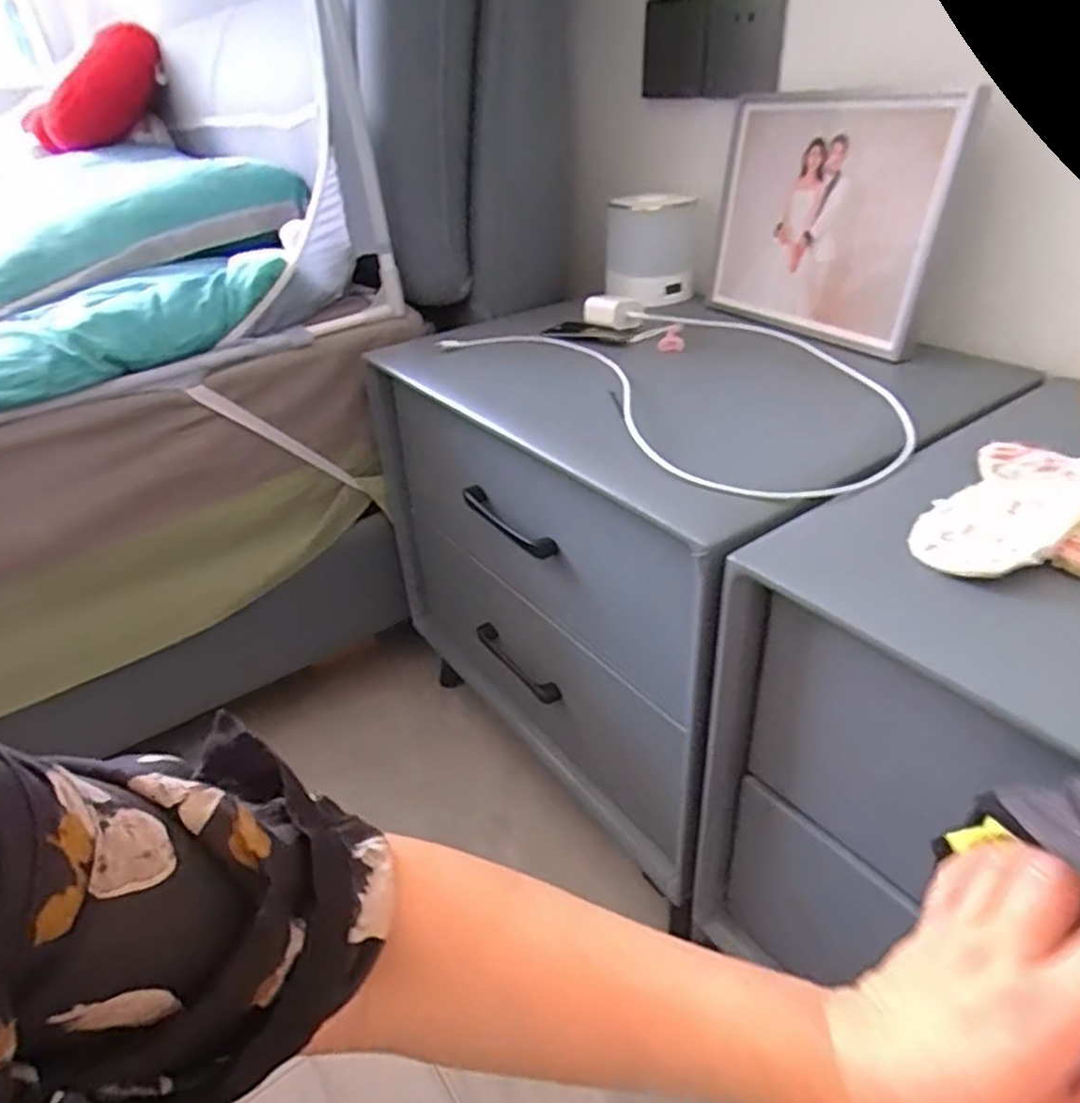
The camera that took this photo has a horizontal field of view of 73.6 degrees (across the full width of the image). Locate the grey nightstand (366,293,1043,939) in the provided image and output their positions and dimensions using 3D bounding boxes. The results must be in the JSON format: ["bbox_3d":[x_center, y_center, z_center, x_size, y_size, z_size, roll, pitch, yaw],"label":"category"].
[{"bbox_3d":[0.115,-0.032,0.741,0.394,0.347,0.514,-24,35,-27],"label":"grey nightstand"}]

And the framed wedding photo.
[{"bbox_3d":[0.251,-0.302,0.657,0.020,0.190,0.245,-11,32,-28],"label":"framed wedding photo"}]

